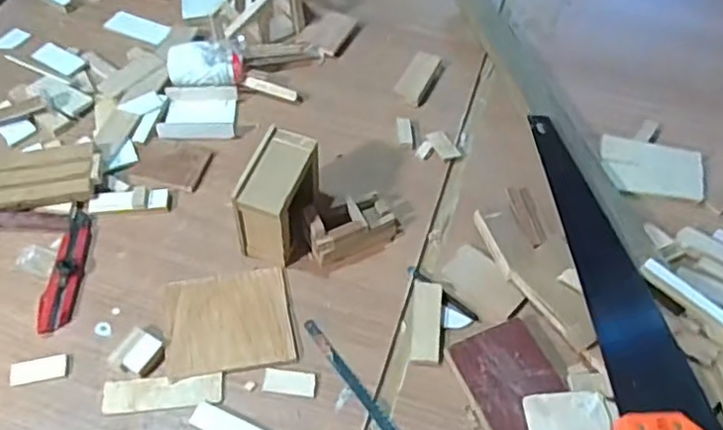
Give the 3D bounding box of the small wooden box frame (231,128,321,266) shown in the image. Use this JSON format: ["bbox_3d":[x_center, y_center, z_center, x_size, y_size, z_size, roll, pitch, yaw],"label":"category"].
[{"bbox_3d":[-0.094,-0.018,0.717,0.069,0.119,0.109,12,54,7],"label":"small wooden box frame"}]

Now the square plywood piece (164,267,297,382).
[{"bbox_3d":[-0.147,0.115,0.692,0.133,0.006,0.117,-9,54,-8],"label":"square plywood piece"}]

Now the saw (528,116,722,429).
[{"bbox_3d":[0.277,0.083,0.669,0.111,0.032,0.487,-3,53,-4],"label":"saw"}]

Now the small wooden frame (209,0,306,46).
[{"bbox_3d":[-0.166,-0.314,0.946,0.139,0.098,0.097,-34,61,-24],"label":"small wooden frame"}]

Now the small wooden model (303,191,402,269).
[{"bbox_3d":[-0.009,0.009,0.741,0.118,0.057,0.059,-22,57,-17],"label":"small wooden model"}]

